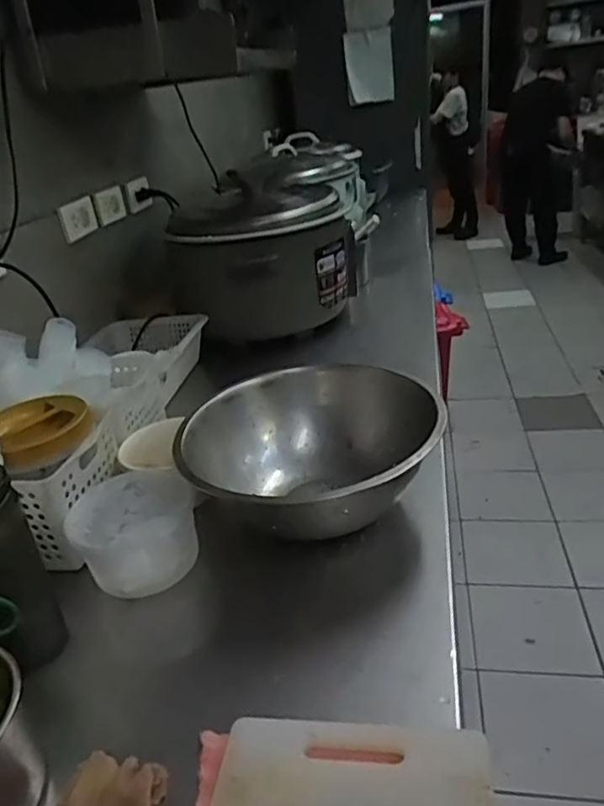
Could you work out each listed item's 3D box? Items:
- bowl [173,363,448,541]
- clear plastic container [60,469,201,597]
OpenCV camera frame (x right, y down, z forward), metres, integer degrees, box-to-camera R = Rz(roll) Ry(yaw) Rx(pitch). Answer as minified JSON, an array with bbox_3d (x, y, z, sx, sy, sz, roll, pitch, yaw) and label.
[{"bbox_3d":[0.016,0.074,0.783,0.305,0.130,0.293,-6,27,3],"label":"bowl"},{"bbox_3d":[-0.198,0.149,0.746,0.136,0.083,0.144,-11,27,-7],"label":"clear plastic container"}]

